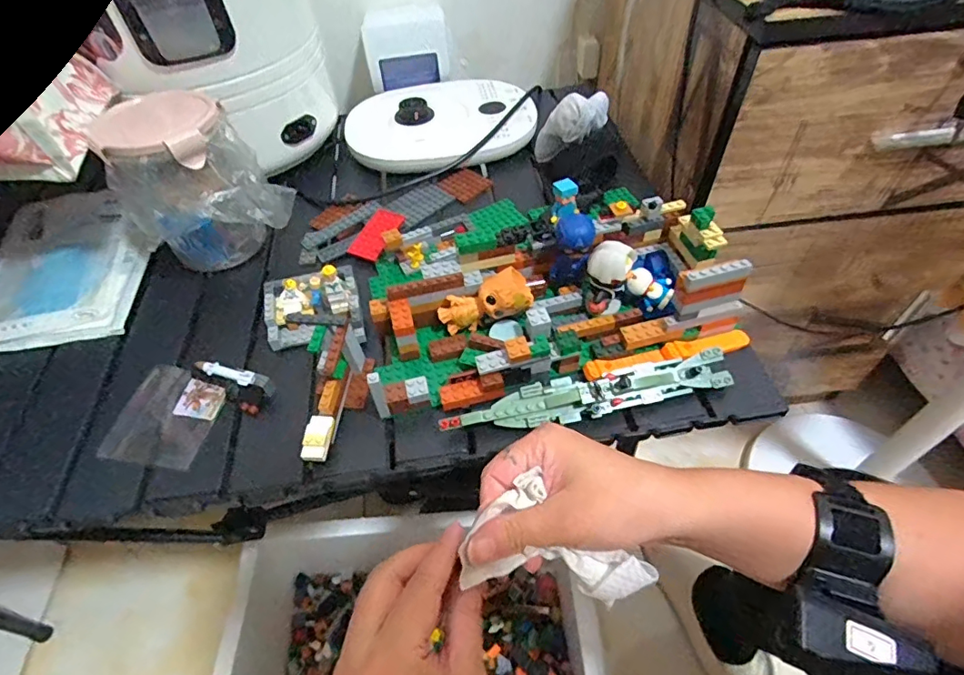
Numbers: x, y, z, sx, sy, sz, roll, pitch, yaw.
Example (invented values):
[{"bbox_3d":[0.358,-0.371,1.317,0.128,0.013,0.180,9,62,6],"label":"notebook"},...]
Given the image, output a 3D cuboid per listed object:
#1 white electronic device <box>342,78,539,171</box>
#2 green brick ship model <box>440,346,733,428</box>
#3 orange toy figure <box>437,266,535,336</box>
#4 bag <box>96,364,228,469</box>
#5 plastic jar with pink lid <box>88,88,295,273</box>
[{"bbox_3d":[-0.052,-0.270,0.637,0.229,0.030,0.173,-15,51,-8],"label":"white electronic device"},{"bbox_3d":[0.080,0.041,0.384,0.215,0.023,0.027,-11,51,-4],"label":"green brick ship model"},{"bbox_3d":[0.002,-0.030,0.425,0.076,0.035,0.035,-22,47,22],"label":"orange toy figure"},{"bbox_3d":[-0.250,0.061,0.410,0.076,0.005,0.081,5,51,9],"label":"bag"},{"bbox_3d":[-0.261,-0.144,0.485,0.127,0.123,0.118,-2,50,3],"label":"plastic jar with pink lid"}]

